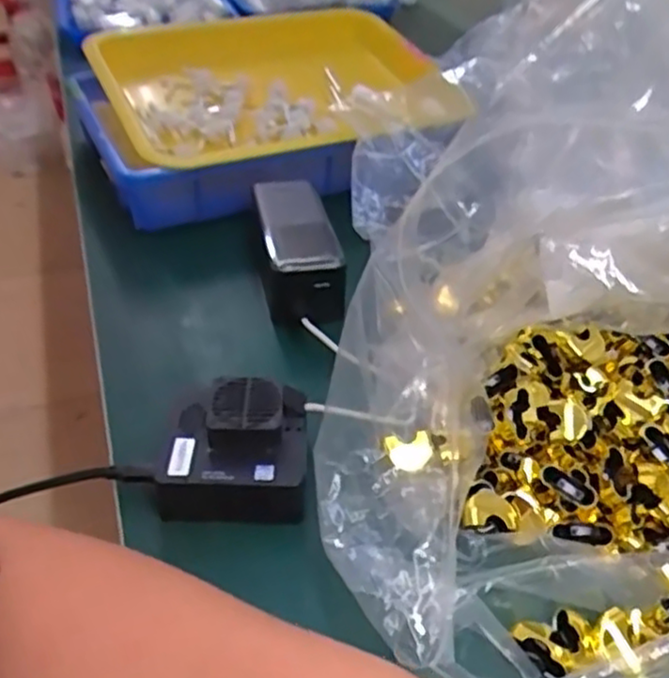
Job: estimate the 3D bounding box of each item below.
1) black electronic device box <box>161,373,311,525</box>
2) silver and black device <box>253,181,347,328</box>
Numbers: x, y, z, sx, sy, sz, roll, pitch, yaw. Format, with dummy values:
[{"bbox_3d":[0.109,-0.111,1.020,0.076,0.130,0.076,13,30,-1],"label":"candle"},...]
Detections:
[{"bbox_3d":[-0.054,0.062,0.390,0.078,0.048,0.064,-2,40,2],"label":"black electronic device box"},{"bbox_3d":[-0.030,-0.066,0.540,0.058,0.051,0.141,-8,40,-7],"label":"silver and black device"}]

